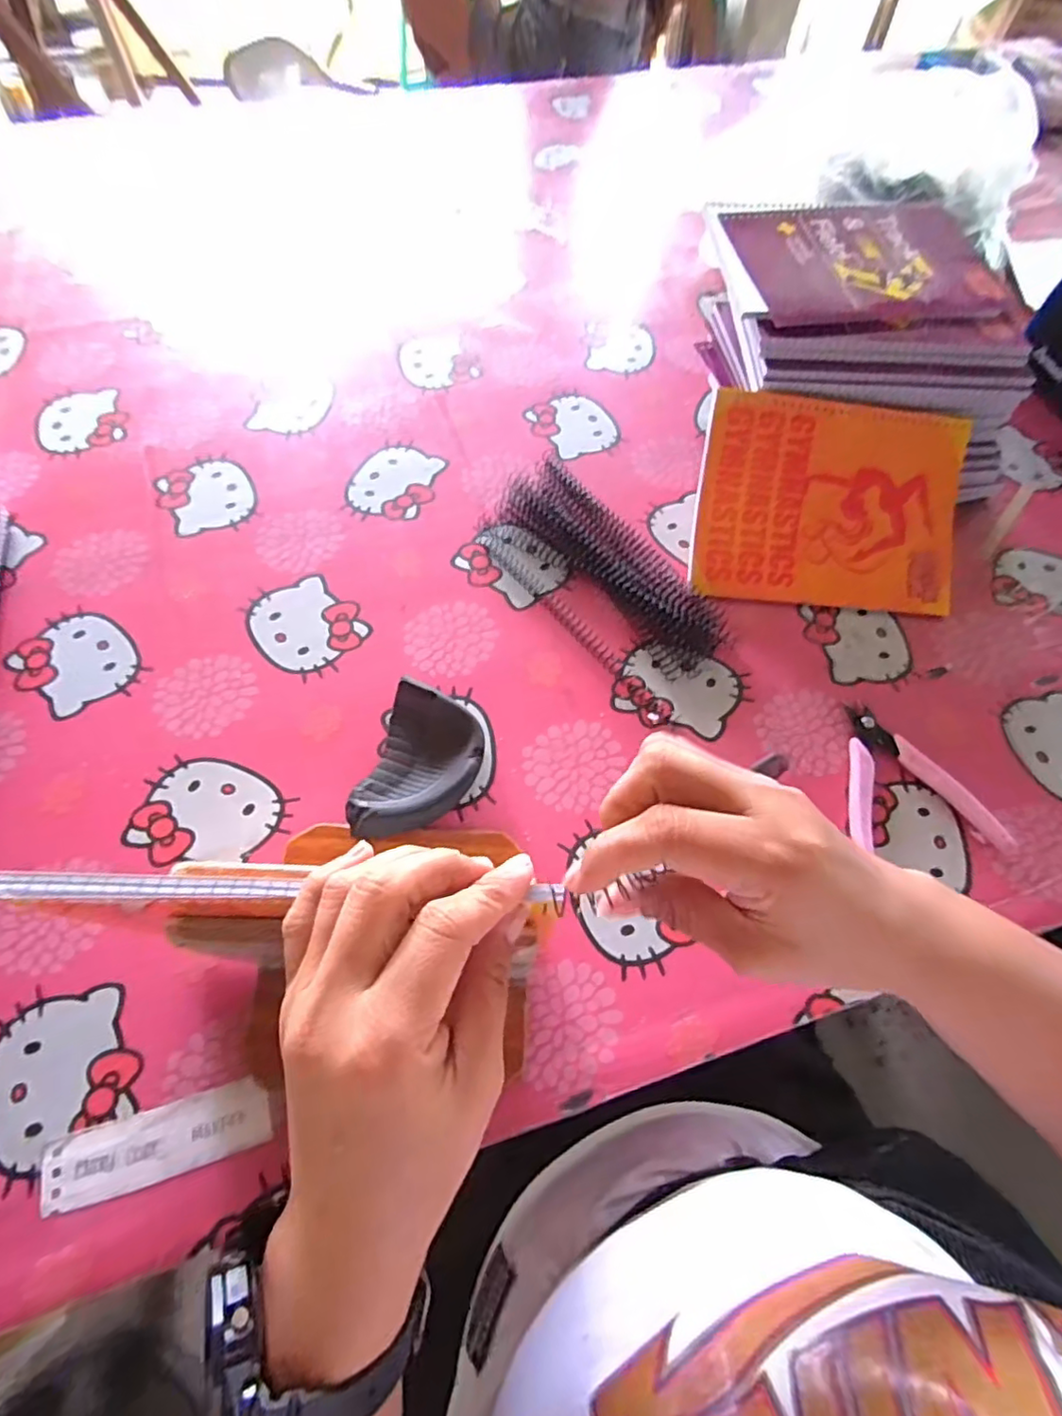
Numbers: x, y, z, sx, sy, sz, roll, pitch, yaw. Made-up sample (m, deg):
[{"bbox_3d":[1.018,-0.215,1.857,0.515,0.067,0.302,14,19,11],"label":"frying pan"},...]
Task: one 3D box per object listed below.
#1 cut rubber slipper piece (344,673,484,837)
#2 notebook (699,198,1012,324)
[{"bbox_3d":[-0.069,0.038,0.374,0.063,0.028,0.098,17,63,7],"label":"cut rubber slipper piece"},{"bbox_3d":[0.260,-0.360,0.474,0.220,0.012,0.166,-4,63,-4],"label":"notebook"}]

